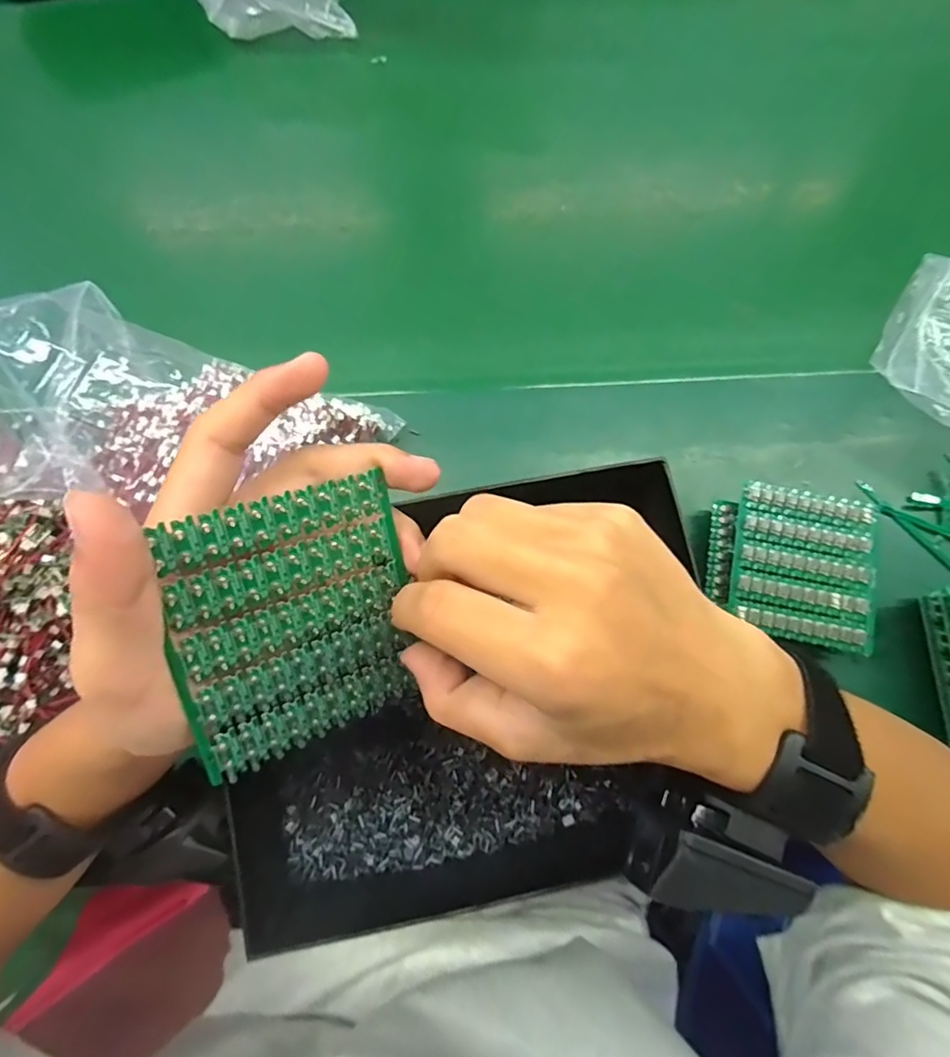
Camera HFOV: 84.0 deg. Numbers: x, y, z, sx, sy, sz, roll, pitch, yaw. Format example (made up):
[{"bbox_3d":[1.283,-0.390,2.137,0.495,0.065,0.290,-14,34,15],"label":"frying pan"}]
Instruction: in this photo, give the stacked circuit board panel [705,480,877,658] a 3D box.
[{"bbox_3d":[0.187,0.024,0.324,0.087,0.041,0.087,11,78,2],"label":"stacked circuit board panel"}]

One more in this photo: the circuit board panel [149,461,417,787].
[{"bbox_3d":[-0.060,0.033,0.184,0.076,0.004,0.088,-15,106,-32],"label":"circuit board panel"}]

